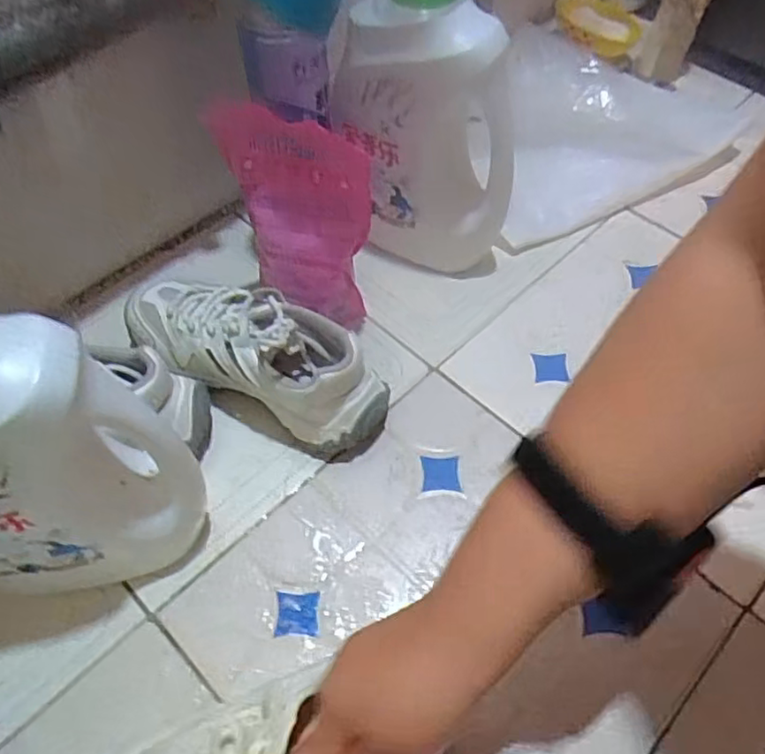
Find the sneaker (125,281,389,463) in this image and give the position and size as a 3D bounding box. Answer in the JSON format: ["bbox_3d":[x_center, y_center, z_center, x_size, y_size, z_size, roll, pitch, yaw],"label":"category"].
[{"bbox_3d":[-0.106,-0.023,0.538,0.234,0.093,0.084,25,59,16],"label":"sneaker"}]

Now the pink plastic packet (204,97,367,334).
[{"bbox_3d":[-0.070,-0.116,0.530,0.123,0.196,0.031,13,51,11],"label":"pink plastic packet"}]

